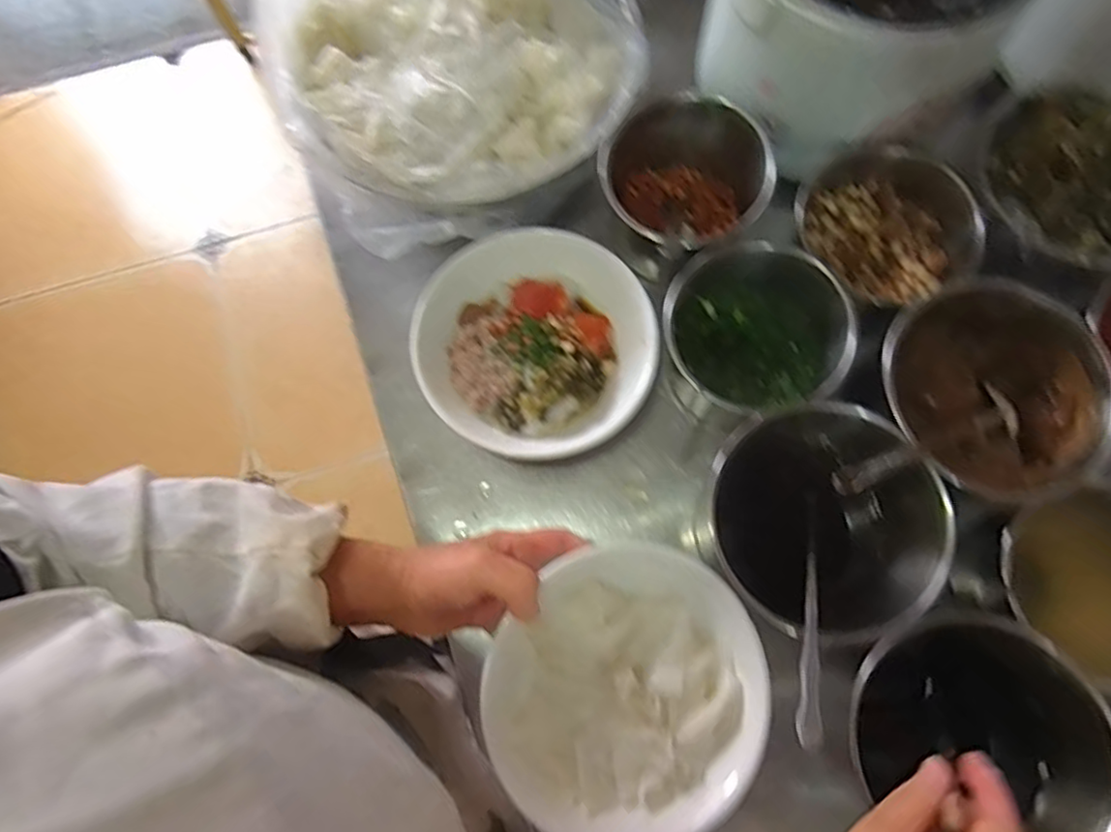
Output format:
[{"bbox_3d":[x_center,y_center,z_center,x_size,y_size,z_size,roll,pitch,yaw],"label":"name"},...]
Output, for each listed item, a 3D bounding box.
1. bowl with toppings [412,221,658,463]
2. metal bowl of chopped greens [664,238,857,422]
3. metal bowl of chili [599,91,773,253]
[{"bbox_3d":[-0.017,-0.059,0.527,0.187,0.057,0.192,0,76,1],"label":"bowl with toppings"},{"bbox_3d":[0.155,-0.071,0.503,0.134,0.086,0.117,5,76,2],"label":"metal bowl of chopped greens"},{"bbox_3d":[0.108,-0.190,0.537,0.120,0.103,0.130,0,76,1],"label":"metal bowl of chili"}]

